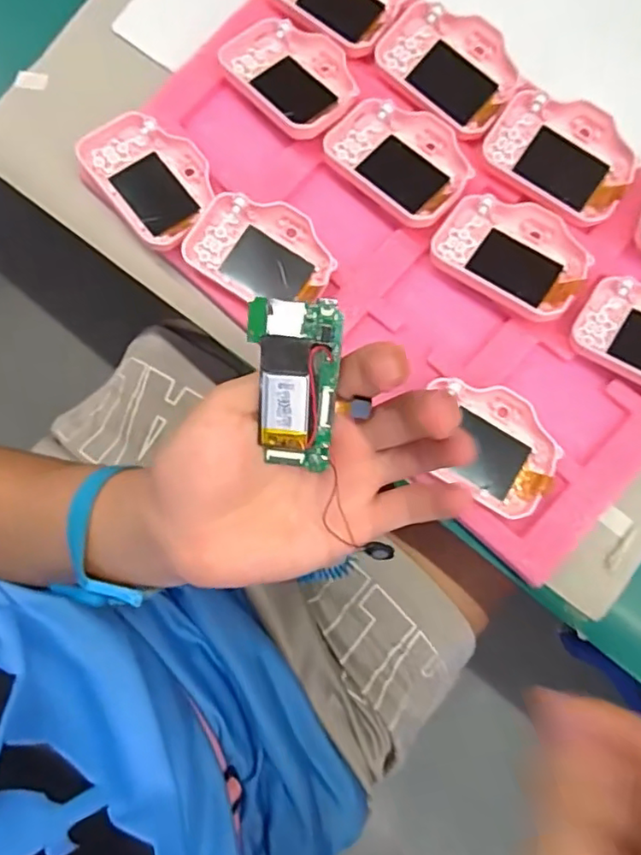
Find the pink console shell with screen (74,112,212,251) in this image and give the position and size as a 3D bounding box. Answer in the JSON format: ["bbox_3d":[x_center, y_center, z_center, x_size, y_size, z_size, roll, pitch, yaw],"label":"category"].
[{"bbox_3d":[-0.100,-0.152,0.362,0.061,0.021,0.080,-42,82,-4],"label":"pink console shell with screen"}]

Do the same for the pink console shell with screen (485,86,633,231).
[{"bbox_3d":[0.141,-0.159,0.353,0.083,0.020,0.059,38,85,8],"label":"pink console shell with screen"}]

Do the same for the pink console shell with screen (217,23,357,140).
[{"bbox_3d":[-0.017,-0.216,0.367,0.060,0.014,0.086,-37,81,-3],"label":"pink console shell with screen"}]

